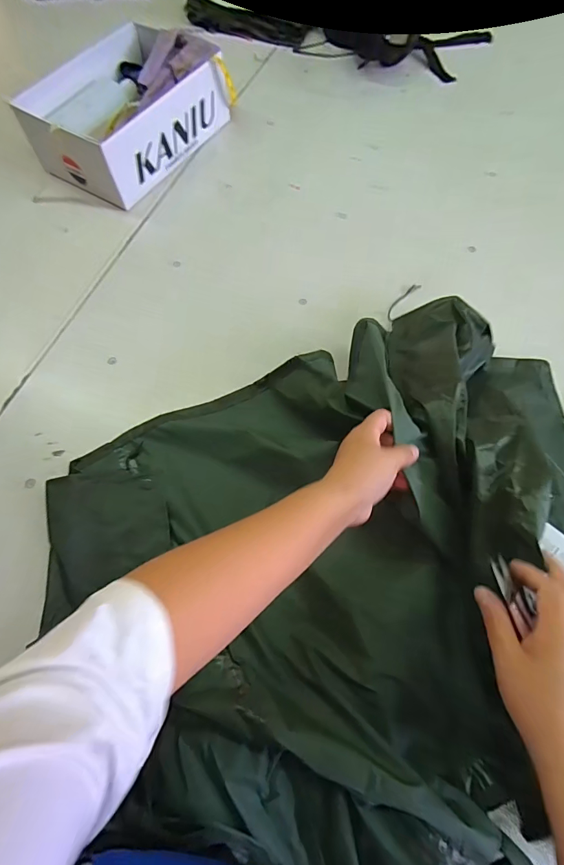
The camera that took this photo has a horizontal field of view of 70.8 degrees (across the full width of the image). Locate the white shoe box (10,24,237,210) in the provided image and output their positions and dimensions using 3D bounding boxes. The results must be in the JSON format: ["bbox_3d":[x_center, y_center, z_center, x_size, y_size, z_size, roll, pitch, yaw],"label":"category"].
[{"bbox_3d":[-0.325,-0.670,0.837,0.292,0.121,0.394,33,72,14],"label":"white shoe box"}]

